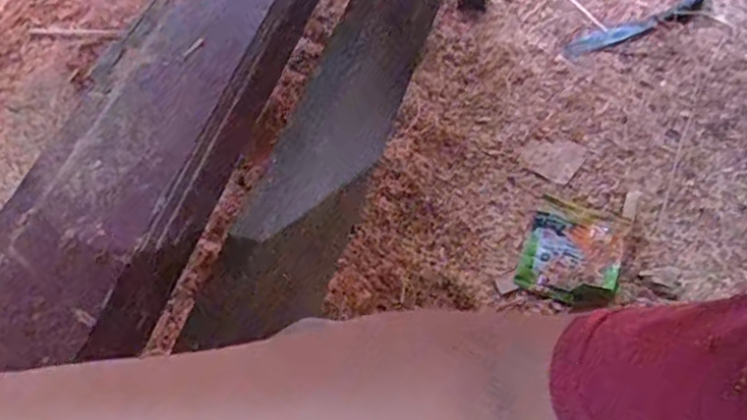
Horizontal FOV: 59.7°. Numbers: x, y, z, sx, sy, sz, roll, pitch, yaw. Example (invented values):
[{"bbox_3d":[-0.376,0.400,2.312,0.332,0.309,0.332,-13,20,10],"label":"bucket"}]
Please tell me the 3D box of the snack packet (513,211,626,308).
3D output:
[{"bbox_3d":[0.310,0.071,1.020,0.142,0.024,0.157,17,58,16],"label":"snack packet"}]

